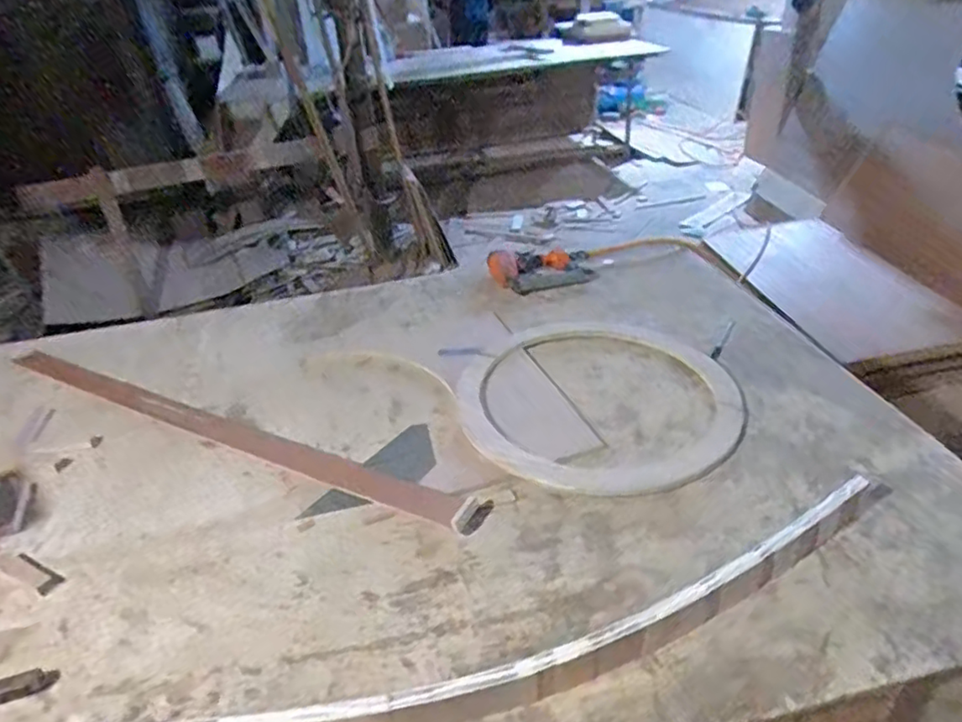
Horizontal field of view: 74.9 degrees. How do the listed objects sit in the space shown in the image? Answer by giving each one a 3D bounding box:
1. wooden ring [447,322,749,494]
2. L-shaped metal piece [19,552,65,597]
[{"bbox_3d":[0.221,0.046,1.158,0.490,0.032,0.518,-3,33,2],"label":"wooden ring"},{"bbox_3d":[-0.643,0.305,0.902,0.122,0.008,0.032,14,40,27],"label":"L-shaped metal piece"}]

